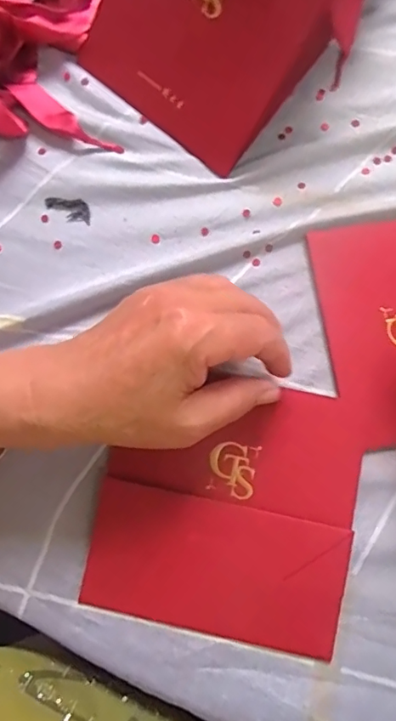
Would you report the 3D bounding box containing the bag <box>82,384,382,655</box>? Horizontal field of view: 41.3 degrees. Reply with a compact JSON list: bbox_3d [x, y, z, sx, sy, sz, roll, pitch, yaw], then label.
[{"bbox_3d":[0.018,0.080,0.294,0.138,0.013,0.136,12,76,3],"label":"bag"}]

